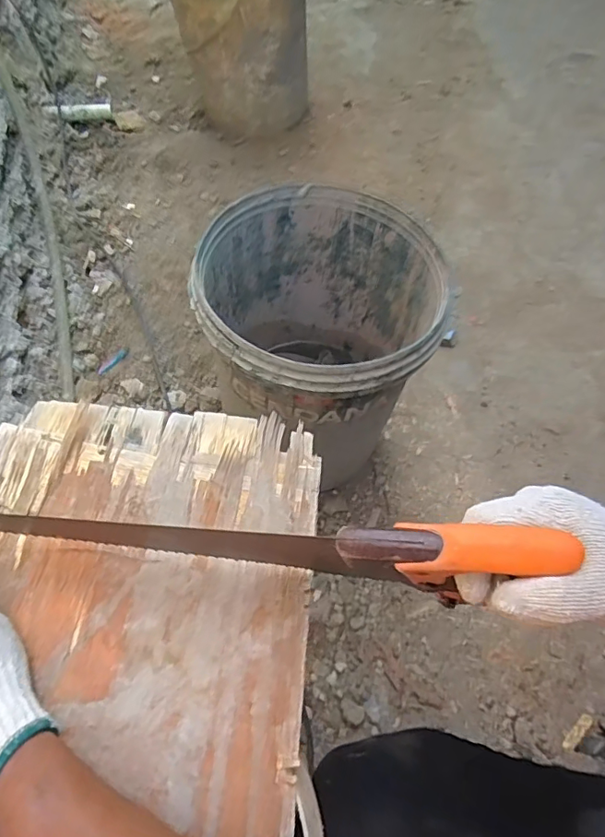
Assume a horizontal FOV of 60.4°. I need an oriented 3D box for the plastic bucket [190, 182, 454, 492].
[{"bbox_3d":[0.026,-0.100,0.746,0.286,0.342,0.302,-1,63,2],"label":"plastic bucket"}]

